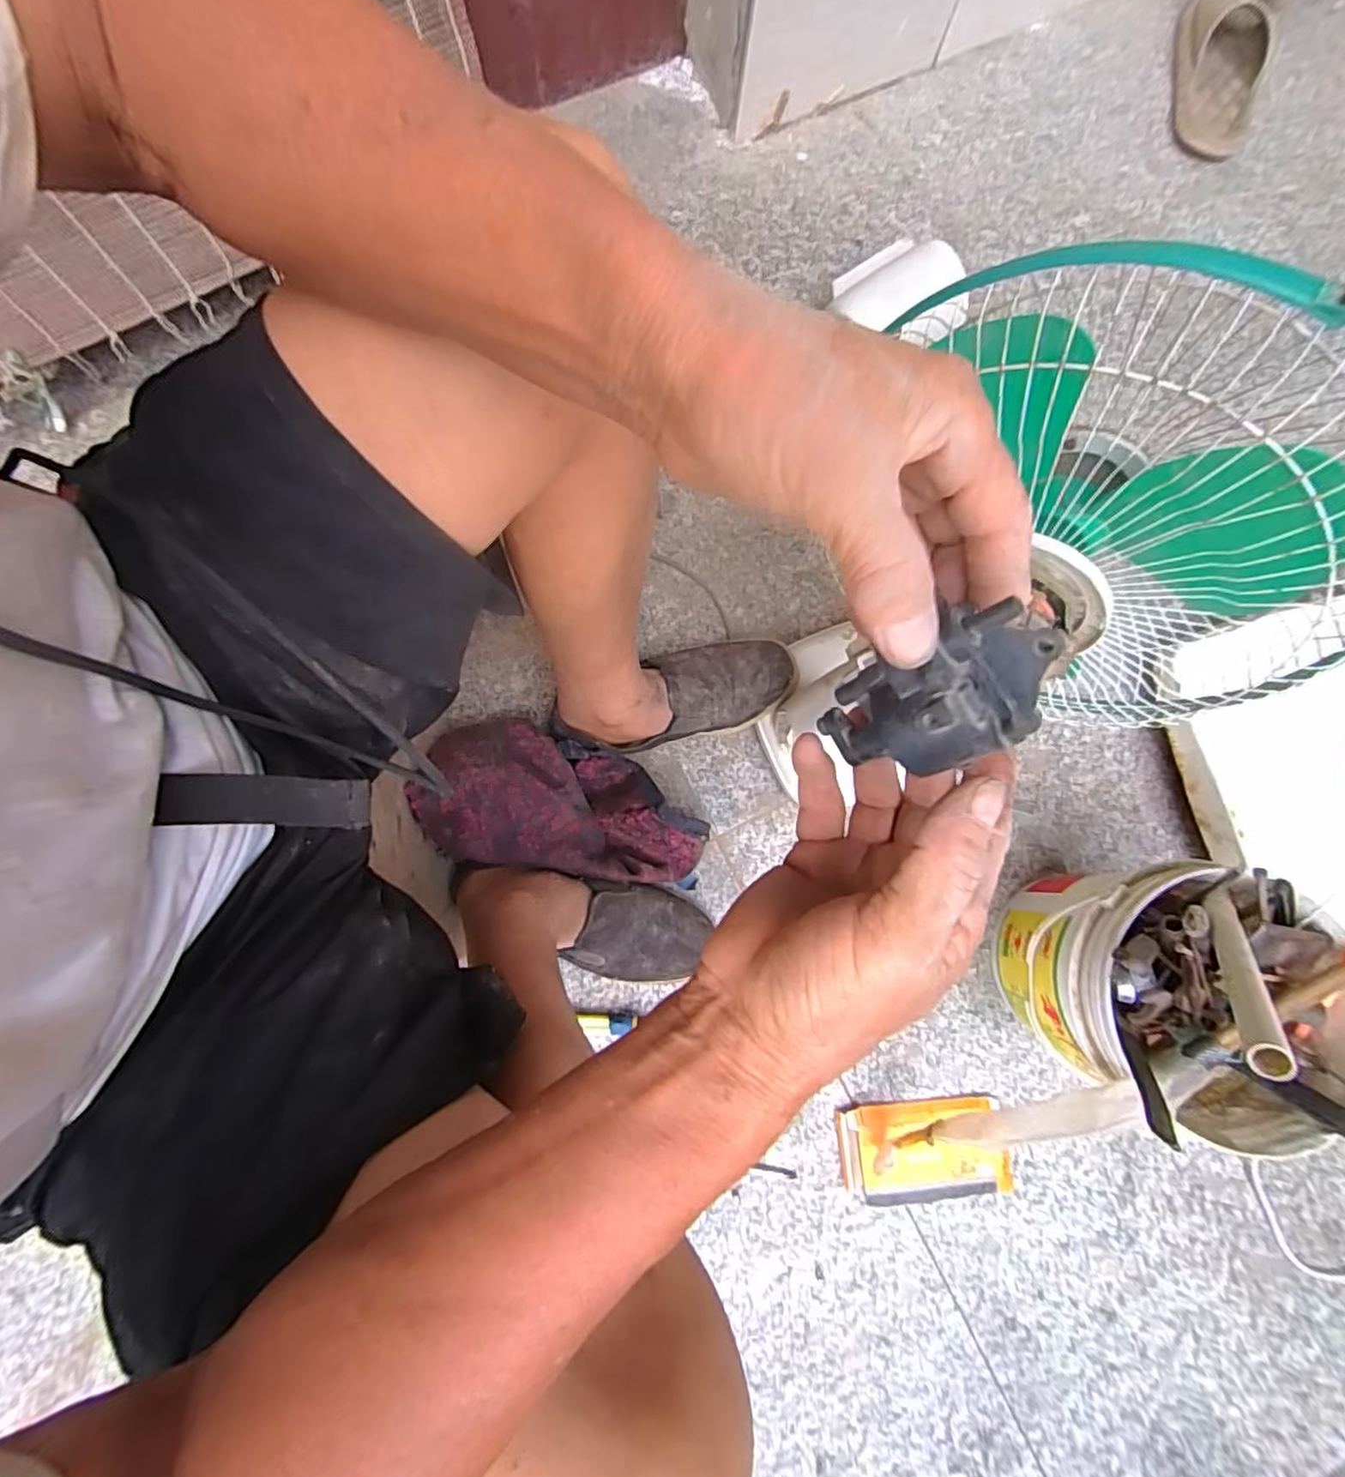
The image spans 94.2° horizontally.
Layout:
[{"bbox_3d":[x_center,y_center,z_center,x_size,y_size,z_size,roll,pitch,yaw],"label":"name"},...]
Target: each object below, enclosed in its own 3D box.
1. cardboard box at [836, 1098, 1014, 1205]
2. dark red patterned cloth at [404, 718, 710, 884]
[{"bbox_3d":[0.246,0.405,0.601,0.156,0.024,0.089,-5,80,-2],"label":"cardboard box"},{"bbox_3d":[-0.102,0.068,0.608,0.266,0.087,0.133,17,80,-15],"label":"dark red patterned cloth"}]

